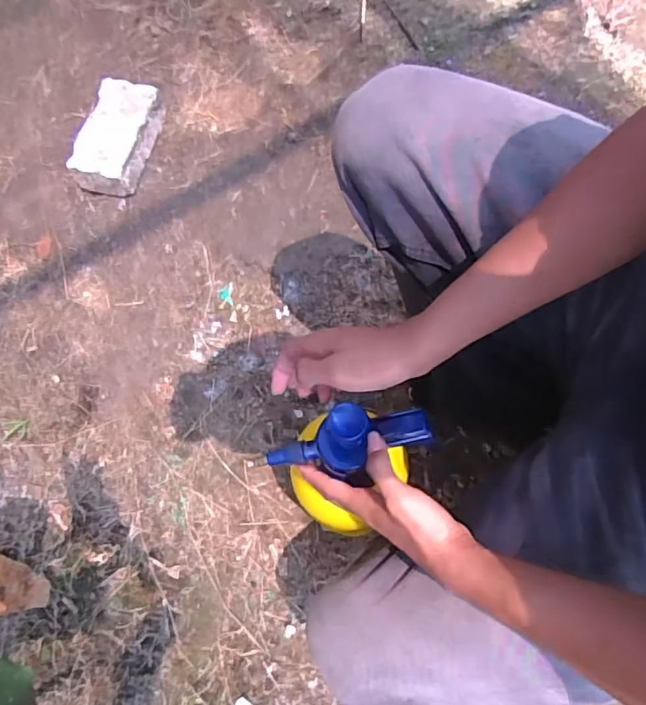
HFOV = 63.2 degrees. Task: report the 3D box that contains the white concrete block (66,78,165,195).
[{"bbox_3d":[-0.366,-0.386,0.947,0.105,0.082,0.208,11,67,7],"label":"white concrete block"}]

